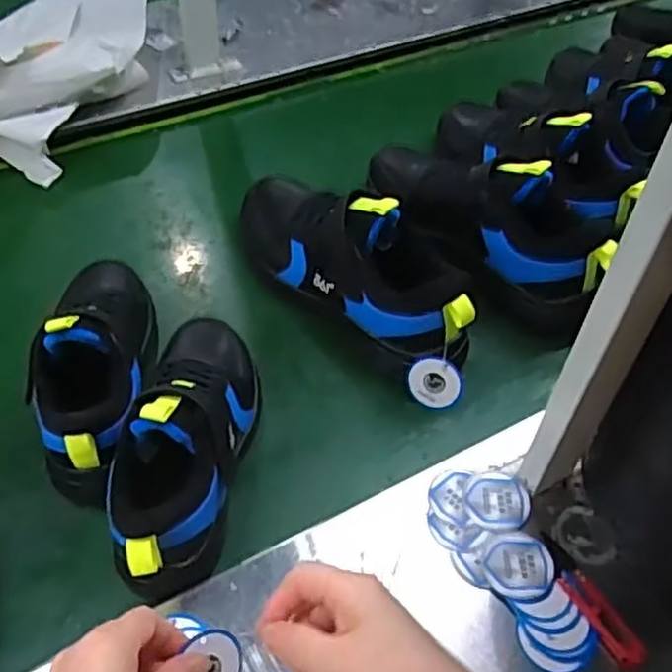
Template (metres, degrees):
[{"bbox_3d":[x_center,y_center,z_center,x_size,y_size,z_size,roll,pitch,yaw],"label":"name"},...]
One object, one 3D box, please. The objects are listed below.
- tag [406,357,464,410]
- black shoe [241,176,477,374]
[{"bbox_3d":[0.086,0.041,0.627,0.049,0.049,0.012,41,24,8],"label":"tag"},{"bbox_3d":[0.006,-0.076,0.664,0.090,0.124,0.279,-37,63,-27],"label":"black shoe"}]

